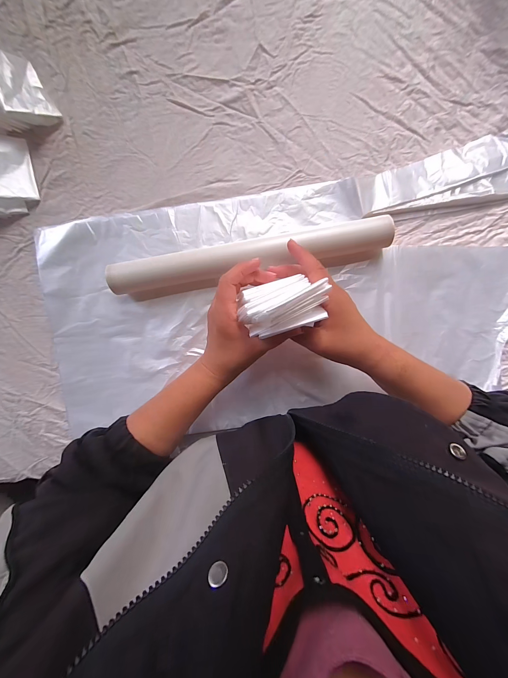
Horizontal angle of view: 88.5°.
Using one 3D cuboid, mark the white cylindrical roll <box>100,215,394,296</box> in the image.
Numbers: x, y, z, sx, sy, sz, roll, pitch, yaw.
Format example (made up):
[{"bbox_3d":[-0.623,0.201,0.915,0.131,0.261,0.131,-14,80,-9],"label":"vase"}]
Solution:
[{"bbox_3d":[-0.007,-0.112,0.340,0.354,0.036,0.046,-10,91,2],"label":"white cylindrical roll"}]

